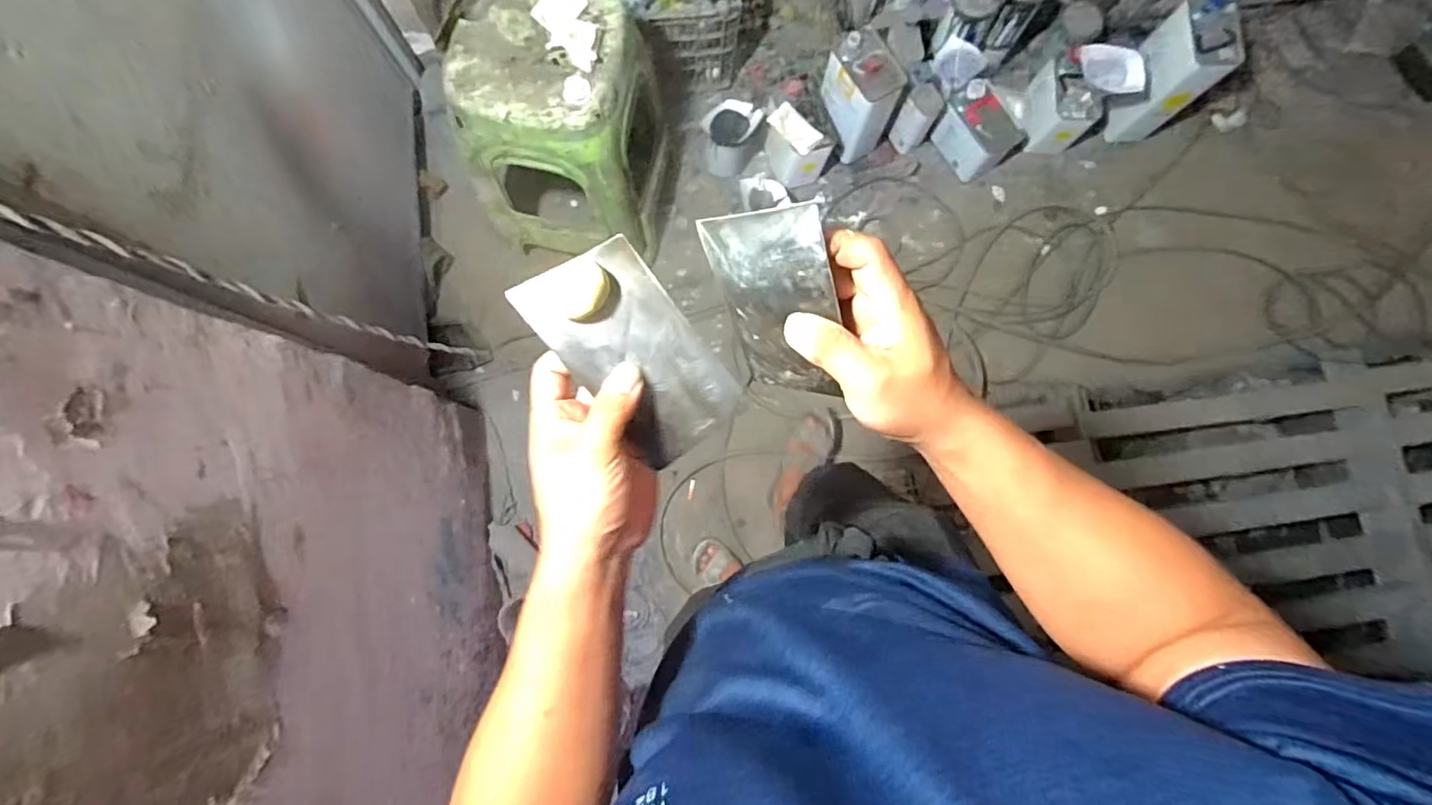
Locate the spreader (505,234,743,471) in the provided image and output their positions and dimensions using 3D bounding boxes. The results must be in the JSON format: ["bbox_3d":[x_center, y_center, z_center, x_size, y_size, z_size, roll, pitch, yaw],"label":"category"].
[{"bbox_3d":[-0.047,-0.029,0.354,0.072,0.008,0.133,-36,108,7],"label":"spreader"}]

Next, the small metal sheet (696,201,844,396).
[{"bbox_3d":[0.037,-0.053,0.345,0.072,0.128,0.004,11,53,33],"label":"small metal sheet"}]

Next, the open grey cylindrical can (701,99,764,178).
[{"bbox_3d":[0.034,-0.630,1.441,0.120,0.145,0.110,14,81,0],"label":"open grey cylindrical can"}]

